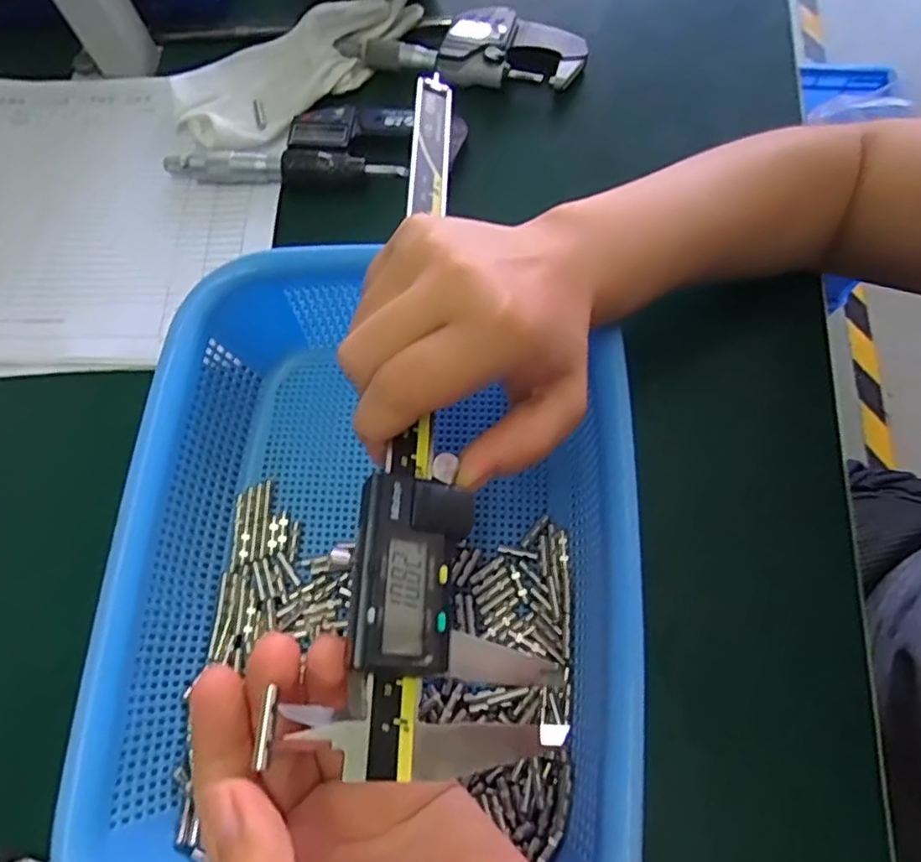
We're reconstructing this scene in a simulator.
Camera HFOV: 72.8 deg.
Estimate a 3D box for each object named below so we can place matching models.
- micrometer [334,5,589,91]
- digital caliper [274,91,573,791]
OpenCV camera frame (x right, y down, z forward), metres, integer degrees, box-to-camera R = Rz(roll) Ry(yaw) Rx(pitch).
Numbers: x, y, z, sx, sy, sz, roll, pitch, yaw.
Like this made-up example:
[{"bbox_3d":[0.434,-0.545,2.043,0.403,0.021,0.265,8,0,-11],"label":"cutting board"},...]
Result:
[{"bbox_3d":[0.001,-0.258,0.414,0.161,0.029,0.051,7,71,5],"label":"micrometer"},{"bbox_3d":[-0.006,-0.032,0.230,0.066,0.022,0.275,-1,64,2],"label":"digital caliper"}]

